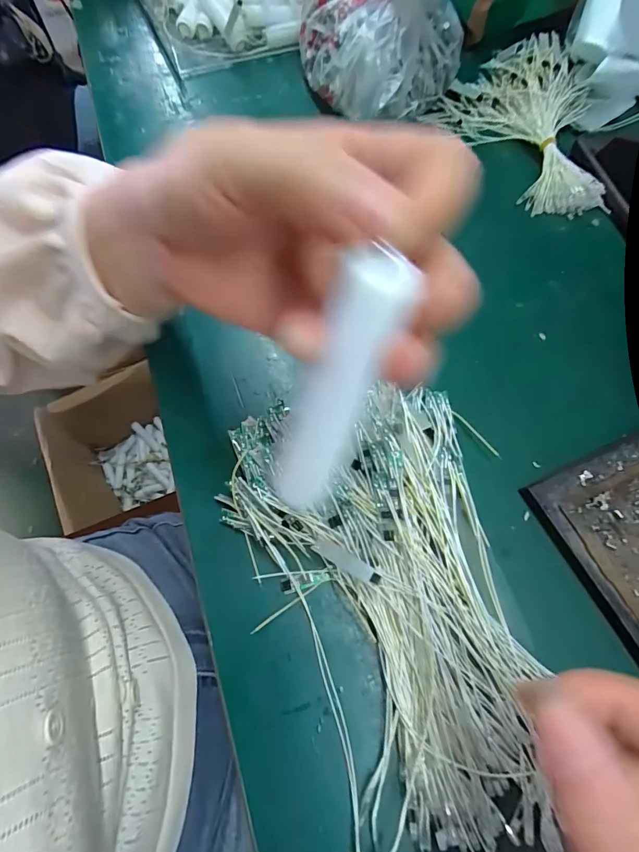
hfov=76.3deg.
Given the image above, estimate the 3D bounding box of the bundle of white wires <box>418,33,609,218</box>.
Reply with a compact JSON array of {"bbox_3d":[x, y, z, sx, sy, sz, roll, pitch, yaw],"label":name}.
[{"bbox_3d":[0.201,-0.280,0.370,0.125,0.045,0.196,-25,66,-11],"label":"bundle of white wires"}]

